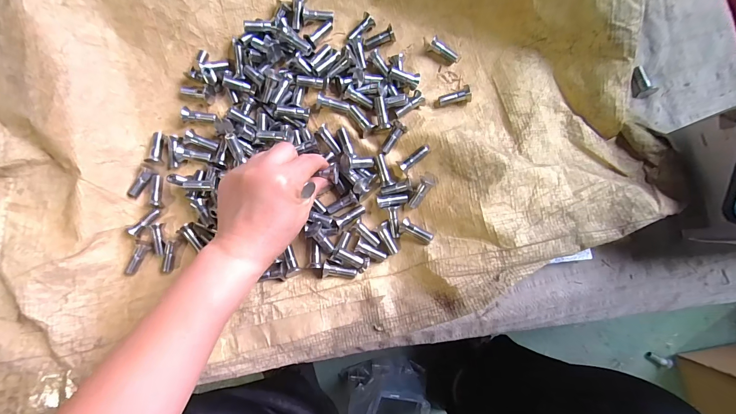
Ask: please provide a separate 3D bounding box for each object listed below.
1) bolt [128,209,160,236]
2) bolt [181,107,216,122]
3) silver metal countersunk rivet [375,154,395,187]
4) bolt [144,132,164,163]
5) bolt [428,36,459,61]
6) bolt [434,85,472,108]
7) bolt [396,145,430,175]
[{"bbox_3d":[-0.244,0.017,0.351,0.007,0.007,0.037,39,70,7],"label":"bolt"},{"bbox_3d":[-0.190,-0.103,0.364,0.035,0.016,0.014,7,85,-11],"label":"bolt"},{"bbox_3d":[0.017,-0.039,0.348,0.015,0.013,0.034,-16,84,-2],"label":"silver metal countersunk rivet"},{"bbox_3d":[-0.237,-0.066,0.361,0.011,0.012,0.035,8,84,1],"label":"bolt"},{"bbox_3d":[0.088,-0.179,0.368,0.037,0.011,0.014,27,87,-8],"label":"bolt"},{"bbox_3d":[0.096,-0.123,0.367,0.040,0.012,0.015,-13,83,16],"label":"bolt"},{"bbox_3d":[0.051,-0.051,0.344,0.038,0.017,0.014,-36,85,-3],"label":"bolt"}]

